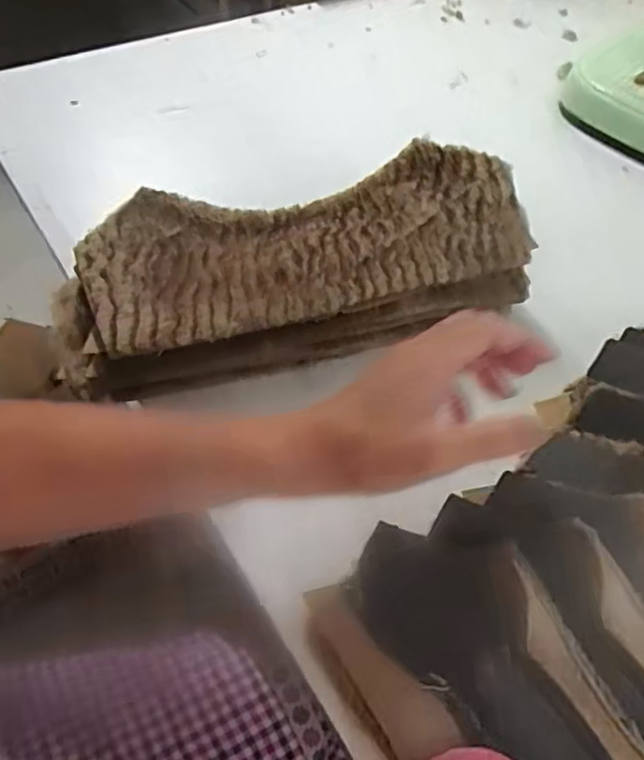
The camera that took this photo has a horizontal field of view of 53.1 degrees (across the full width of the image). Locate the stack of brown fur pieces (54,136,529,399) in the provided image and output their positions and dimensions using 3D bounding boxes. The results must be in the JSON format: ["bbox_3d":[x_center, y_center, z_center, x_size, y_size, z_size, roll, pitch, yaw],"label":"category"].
[{"bbox_3d":[-0.017,-0.085,0.495,0.358,0.083,0.124,-15,54,-14],"label":"stack of brown fur pieces"}]

